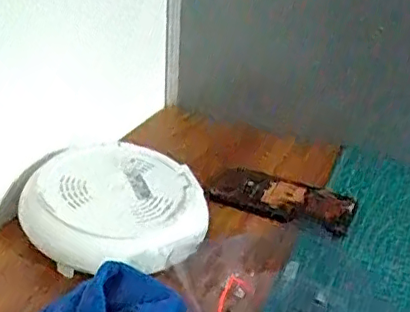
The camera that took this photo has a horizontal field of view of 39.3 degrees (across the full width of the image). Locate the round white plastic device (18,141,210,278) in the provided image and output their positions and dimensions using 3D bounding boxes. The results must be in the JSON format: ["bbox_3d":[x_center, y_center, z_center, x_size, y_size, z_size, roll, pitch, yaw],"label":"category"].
[{"bbox_3d":[-0.093,0.057,0.635,0.185,0.068,0.178,2,29,-1],"label":"round white plastic device"}]

